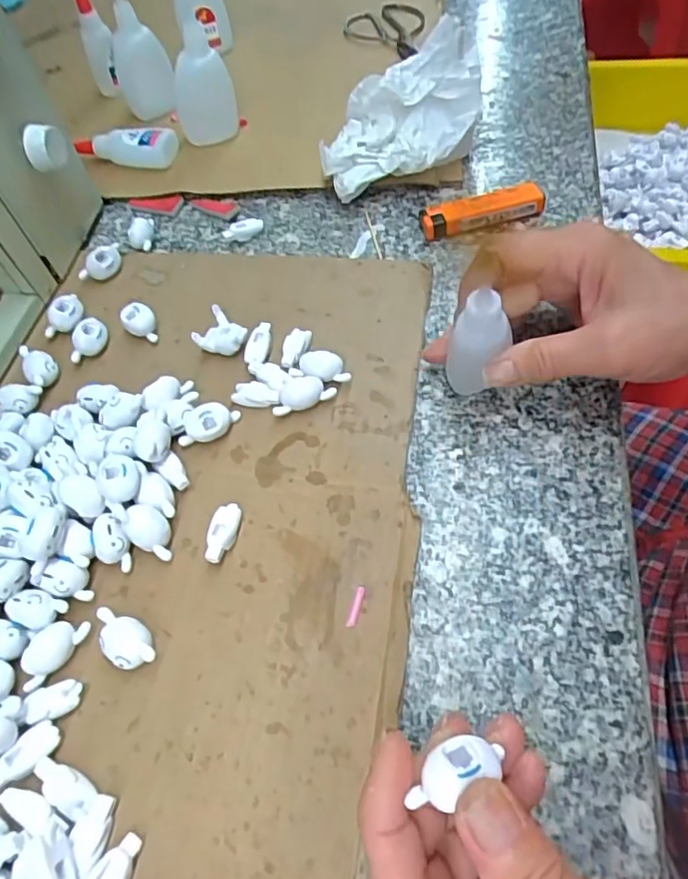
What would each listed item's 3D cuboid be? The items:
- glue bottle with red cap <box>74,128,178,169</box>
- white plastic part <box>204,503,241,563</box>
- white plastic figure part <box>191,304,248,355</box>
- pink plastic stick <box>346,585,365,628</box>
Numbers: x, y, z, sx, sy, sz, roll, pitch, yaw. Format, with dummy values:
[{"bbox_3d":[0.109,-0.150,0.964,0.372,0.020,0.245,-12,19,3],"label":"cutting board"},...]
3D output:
[{"bbox_3d":[-0.170,-0.225,0.455,0.079,0.024,0.025,0,59,12],"label":"glue bottle with red cap"},{"bbox_3d":[-0.057,0.045,0.281,0.012,0.011,0.029,-1,59,11],"label":"white plastic part"},{"bbox_3d":[-0.073,-0.060,0.344,0.027,0.016,0.024,37,72,28],"label":"white plastic figure part"},{"bbox_3d":[0.005,0.073,0.259,0.004,0.004,0.019,10,61,17],"label":"pink plastic stick"}]

